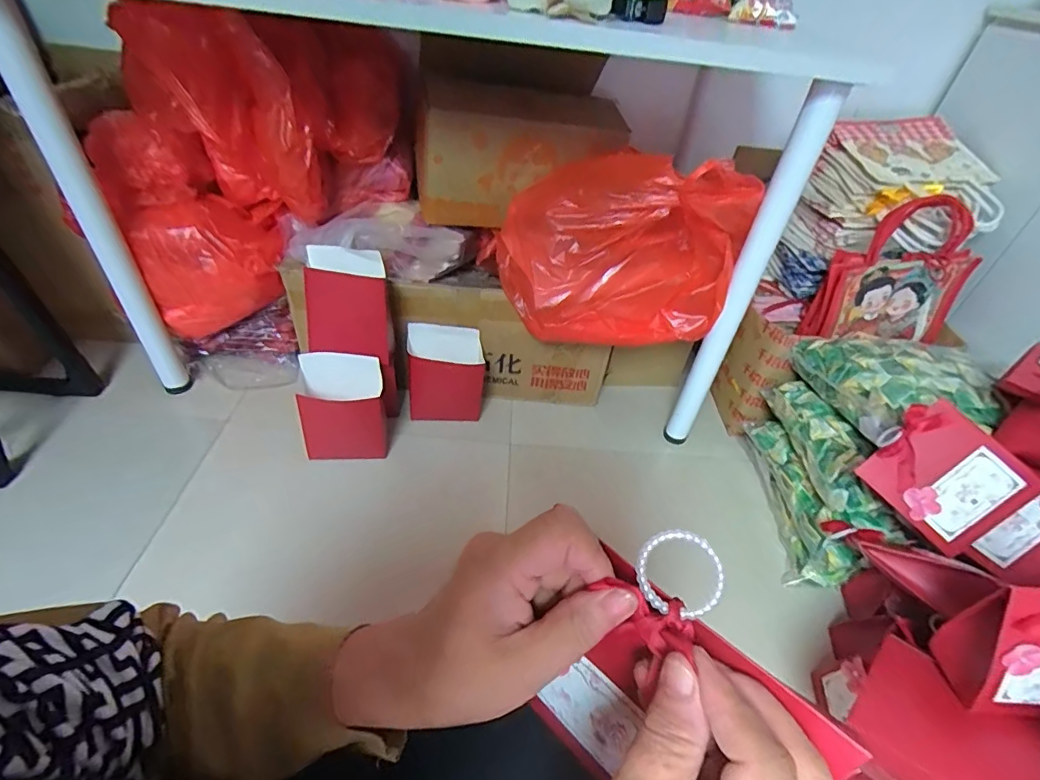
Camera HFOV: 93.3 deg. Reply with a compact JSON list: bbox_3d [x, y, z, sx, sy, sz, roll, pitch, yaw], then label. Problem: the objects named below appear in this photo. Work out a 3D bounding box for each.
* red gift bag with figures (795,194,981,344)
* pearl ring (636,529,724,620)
[{"bbox_3d":[0.741,-0.220,0.950,0.264,0.262,0.094,-4,44,-12],"label":"red gift bag with figures"},{"bbox_3d":[0.069,0.080,0.214,0.036,0.004,0.036,-7,58,12],"label":"pearl ring"}]

